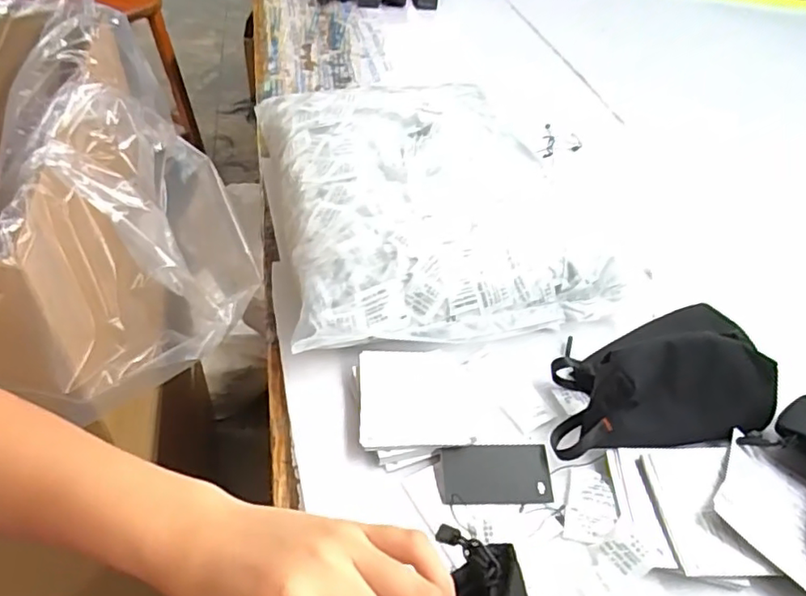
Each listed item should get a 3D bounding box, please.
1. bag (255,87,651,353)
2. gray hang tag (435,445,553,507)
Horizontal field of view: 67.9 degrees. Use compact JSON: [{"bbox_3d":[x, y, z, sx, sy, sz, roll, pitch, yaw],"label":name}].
[{"bbox_3d":[0.043,-0.141,0.730,0.398,0.084,0.442,-8,44,-12],"label":"bag"},{"bbox_3d":[0.077,0.149,0.507,0.094,0.008,0.051,-3,53,-1],"label":"gray hang tag"}]

